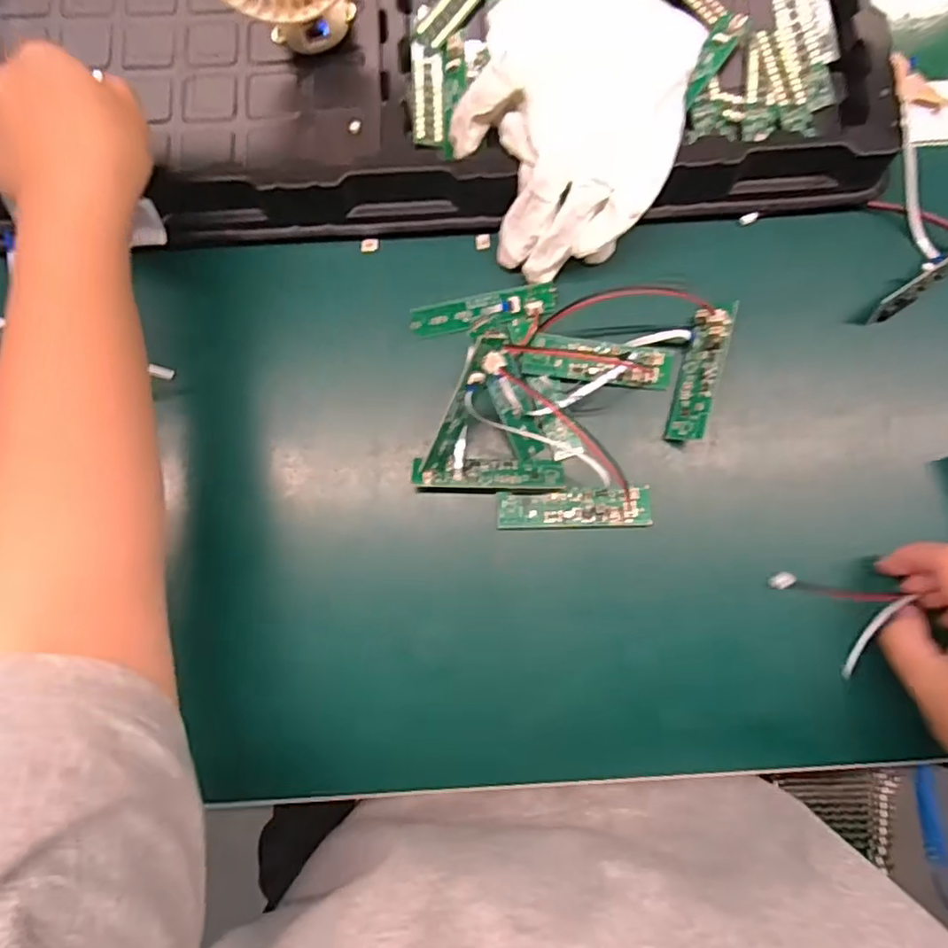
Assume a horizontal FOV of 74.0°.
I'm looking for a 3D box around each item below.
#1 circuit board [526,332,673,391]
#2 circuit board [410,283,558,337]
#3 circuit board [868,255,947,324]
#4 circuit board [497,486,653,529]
[{"bbox_3d":[0.069,-0.063,0.352,0.081,0.009,0.022,5,80,2],"label":"circuit board"},{"bbox_3d":[0.006,-0.094,0.361,0.084,0.005,0.017,-10,100,0],"label":"circuit board"},{"bbox_3d":[0.258,-0.114,0.354,0.080,0.021,0.012,-38,82,-5],"label":"circuit board"},{"bbox_3d":[0.055,0.019,0.343,0.083,0.007,0.021,-2,80,1],"label":"circuit board"}]

